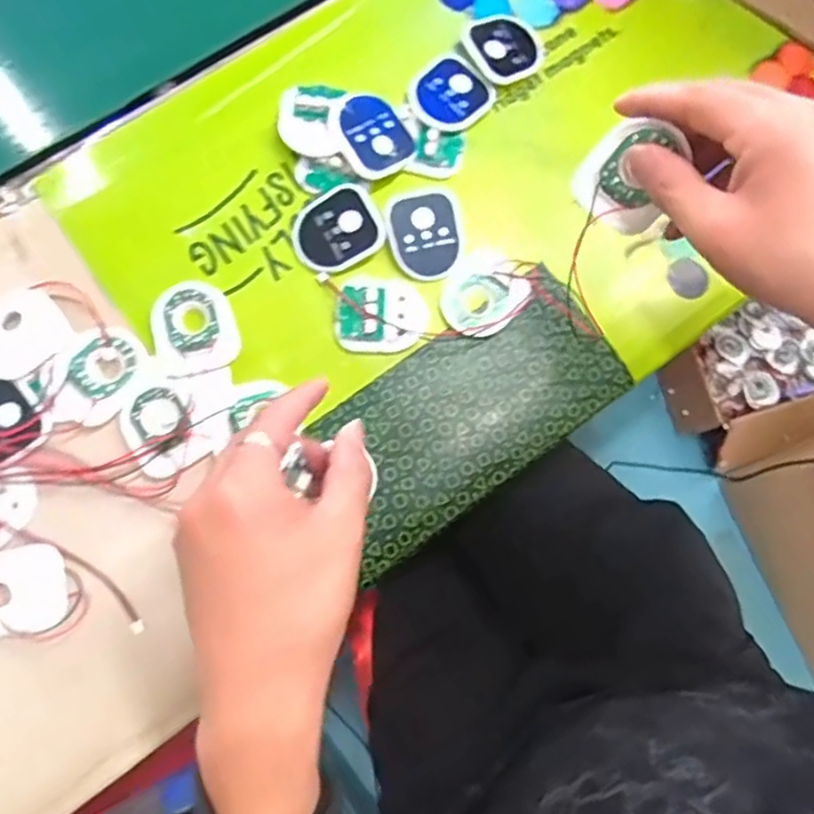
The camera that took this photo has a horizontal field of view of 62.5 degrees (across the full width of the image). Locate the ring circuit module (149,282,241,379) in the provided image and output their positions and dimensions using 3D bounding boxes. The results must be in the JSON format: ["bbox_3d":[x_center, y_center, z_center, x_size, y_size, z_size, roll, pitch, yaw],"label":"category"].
[{"bbox_3d":[-0.133,-0.050,0.420,0.049,0.005,0.058,-14,80,-6],"label":"ring circuit module"}]

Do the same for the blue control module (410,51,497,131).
[{"bbox_3d":[0.028,-0.213,0.457,0.050,0.013,0.054,44,80,5],"label":"blue control module"}]

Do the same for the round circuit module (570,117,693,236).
[{"bbox_3d":[0.118,-0.120,0.350,0.049,0.056,0.012,37,44,-6],"label":"round circuit module"}]

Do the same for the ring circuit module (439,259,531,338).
[{"bbox_3d":[0.049,-0.072,0.439,0.047,0.009,0.052,36,79,4],"label":"ring circuit module"}]

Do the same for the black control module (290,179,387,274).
[{"bbox_3d":[-0.046,-0.116,0.437,0.057,0.005,0.050,-31,86,6],"label":"black control module"}]

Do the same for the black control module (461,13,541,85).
[{"bbox_3d":[0.068,-0.248,0.462,0.056,0.007,0.046,-32,92,-23],"label":"black control module"}]

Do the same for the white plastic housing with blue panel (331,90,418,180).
[{"bbox_3d":[-0.023,-0.181,0.440,0.047,0.011,0.061,-30,82,-8],"label":"white plastic housing with blue panel"}]

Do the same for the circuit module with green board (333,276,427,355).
[{"bbox_3d":[-0.017,-0.060,0.430,0.056,0.006,0.048,4,79,-3],"label":"circuit module with green board"}]

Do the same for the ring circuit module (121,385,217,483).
[{"bbox_3d":[-0.149,0.015,0.408,0.041,0.004,0.054,-33,83,-9],"label":"ring circuit module"}]

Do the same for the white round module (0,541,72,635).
[{"bbox_3d":[-0.226,0.106,0.384,0.056,0.015,0.049,-17,81,-6],"label":"white round module"}]

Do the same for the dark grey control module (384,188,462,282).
[{"bbox_3d":[0.012,-0.112,0.437,0.048,0.004,0.058,-16,93,-8],"label":"dark grey control module"}]

